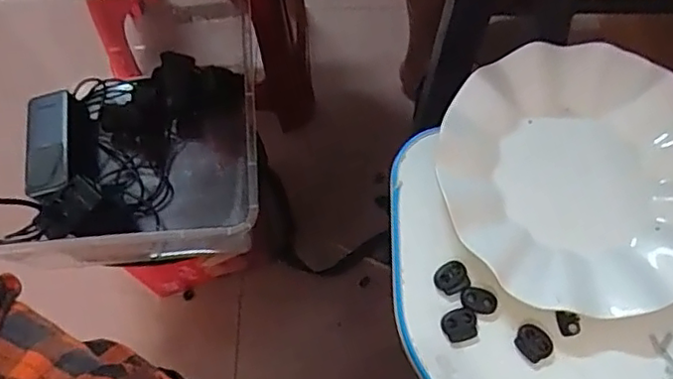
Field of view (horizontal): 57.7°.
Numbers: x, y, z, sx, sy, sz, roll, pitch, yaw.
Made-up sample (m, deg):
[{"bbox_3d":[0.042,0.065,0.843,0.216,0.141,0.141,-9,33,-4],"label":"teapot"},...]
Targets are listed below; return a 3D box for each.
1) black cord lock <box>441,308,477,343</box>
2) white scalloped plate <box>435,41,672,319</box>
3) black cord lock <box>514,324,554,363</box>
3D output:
[{"bbox_3d":[0.075,0.082,0.369,0.021,0.004,0.019,-19,70,-8],"label":"black cord lock"},{"bbox_3d":[0.157,-0.010,0.395,0.174,0.021,0.176,0,68,-1],"label":"white scalloped plate"},{"bbox_3d":[0.118,0.092,0.365,0.022,0.006,0.018,41,73,14],"label":"black cord lock"}]

